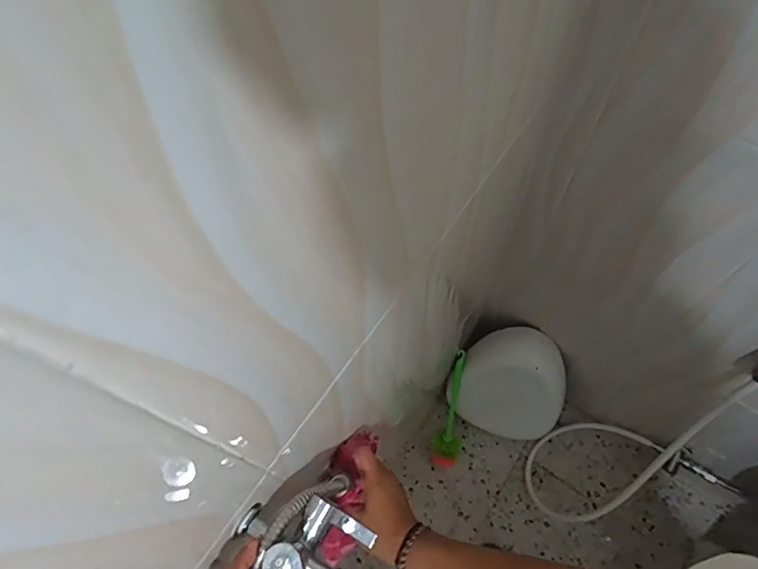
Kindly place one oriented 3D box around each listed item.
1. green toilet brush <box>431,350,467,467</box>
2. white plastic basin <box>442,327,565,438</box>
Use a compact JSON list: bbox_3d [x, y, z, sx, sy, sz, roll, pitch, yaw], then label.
[{"bbox_3d":[0.186,0.307,1.251,0.075,0.342,0.078,6,23,6],"label":"green toilet brush"},{"bbox_3d":[0.318,0.244,1.208,0.262,0.356,0.100,15,39,7],"label":"white plastic basin"}]

